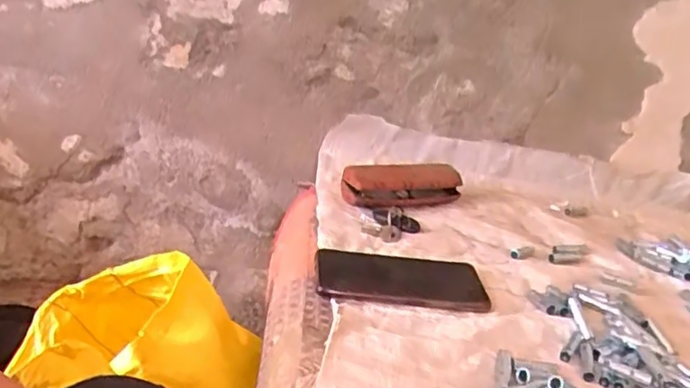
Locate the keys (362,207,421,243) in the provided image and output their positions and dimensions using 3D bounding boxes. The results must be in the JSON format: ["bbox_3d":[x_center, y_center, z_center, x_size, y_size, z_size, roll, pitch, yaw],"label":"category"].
[{"bbox_3d":[0.054,0.036,0.696,0.053,0.022,0.067,19,26,25],"label":"keys"}]

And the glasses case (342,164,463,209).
[{"bbox_3d":[0.075,-0.005,0.763,0.156,0.054,0.050,-3,25,-22],"label":"glasses case"}]

